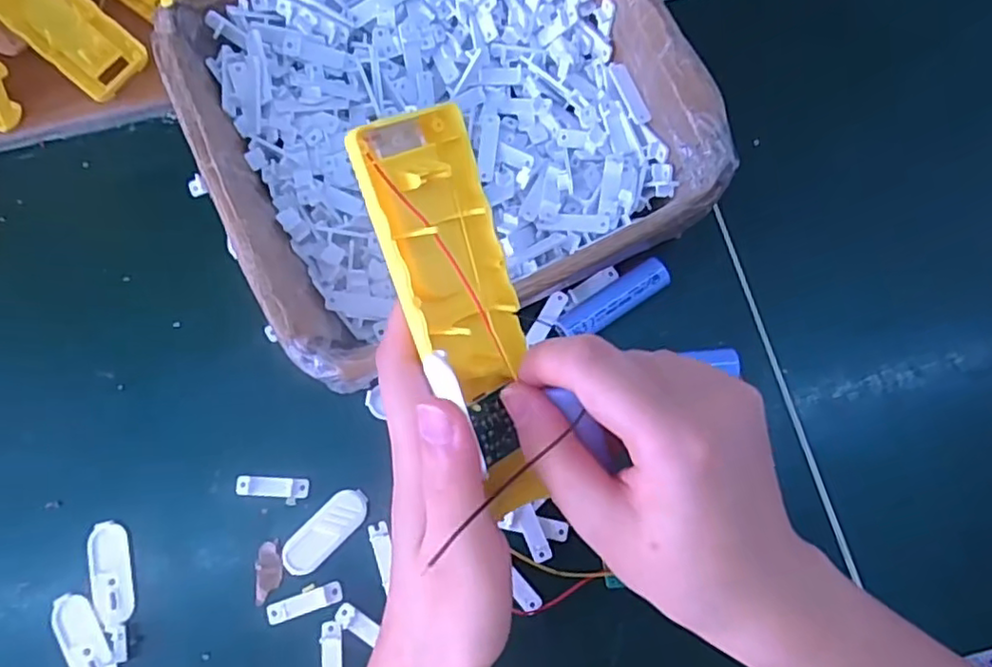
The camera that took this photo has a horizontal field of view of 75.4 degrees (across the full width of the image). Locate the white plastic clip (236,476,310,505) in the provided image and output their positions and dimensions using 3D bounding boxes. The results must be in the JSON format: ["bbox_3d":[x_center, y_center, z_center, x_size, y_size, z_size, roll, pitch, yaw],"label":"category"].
[{"bbox_3d":[-0.116,0.081,0.333,0.036,0.004,0.013,3,76,1],"label":"white plastic clip"}]

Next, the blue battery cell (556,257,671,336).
[{"bbox_3d":[0.064,-0.016,0.352,0.066,0.021,0.018,-33,78,-8],"label":"blue battery cell"}]

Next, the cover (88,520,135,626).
[{"bbox_3d":[-0.194,0.120,0.323,0.019,0.005,0.049,-14,76,-3],"label":"cover"}]

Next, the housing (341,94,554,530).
[{"bbox_3d":[-0.010,-0.006,0.230,0.040,0.019,0.143,-19,103,-6],"label":"housing"}]

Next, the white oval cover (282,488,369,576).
[{"bbox_3d":[-0.087,0.100,0.327,0.021,0.006,0.049,43,80,10],"label":"white oval cover"}]

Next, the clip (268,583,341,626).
[{"bbox_3d":[-0.095,0.133,0.318,0.037,0.005,0.011,-19,76,-4],"label":"clip"}]

